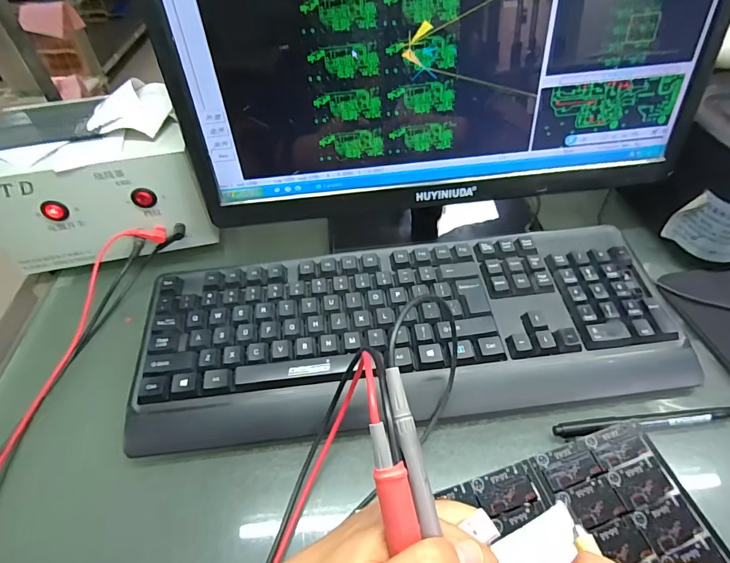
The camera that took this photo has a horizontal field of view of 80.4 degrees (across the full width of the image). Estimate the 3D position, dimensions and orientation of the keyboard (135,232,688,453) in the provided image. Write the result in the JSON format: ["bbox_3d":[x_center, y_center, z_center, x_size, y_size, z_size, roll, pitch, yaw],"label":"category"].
[{"bbox_3d":[0.034,0.041,0.367,0.429,0.048,0.153,-7,47,-3],"label":"keyboard"}]

